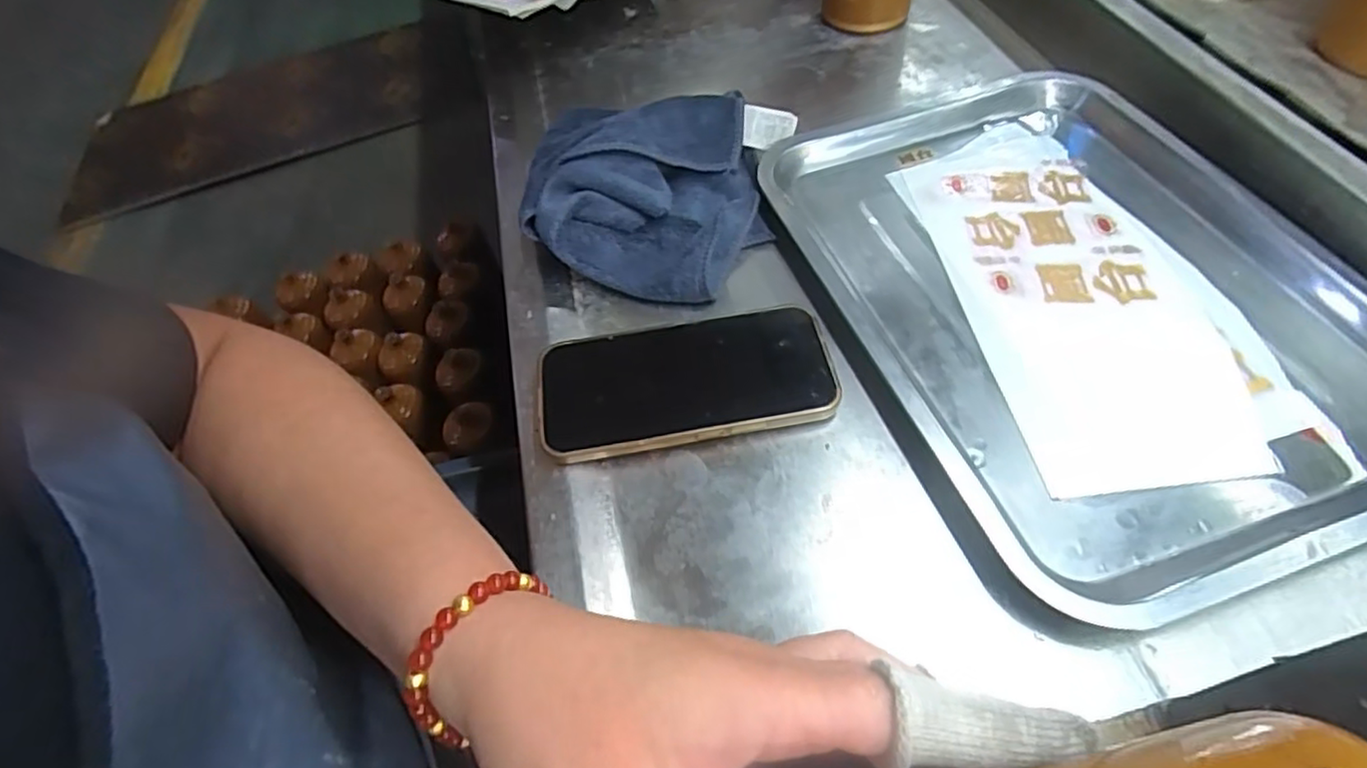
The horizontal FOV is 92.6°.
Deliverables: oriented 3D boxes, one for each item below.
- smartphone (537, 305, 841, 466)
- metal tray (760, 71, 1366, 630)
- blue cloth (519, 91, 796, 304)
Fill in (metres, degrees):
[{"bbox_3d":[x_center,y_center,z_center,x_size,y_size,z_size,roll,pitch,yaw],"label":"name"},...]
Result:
[{"bbox_3d":[0.001,-0.003,0.357,0.158,0.014,0.078,-9,53,-1],"label":"smartphone"},{"bbox_3d":[0.220,-0.060,0.379,0.263,0.026,0.349,-18,54,-8],"label":"metal tray"},{"bbox_3d":[-0.026,-0.134,0.427,0.172,0.051,0.162,7,55,10],"label":"blue cloth"}]

